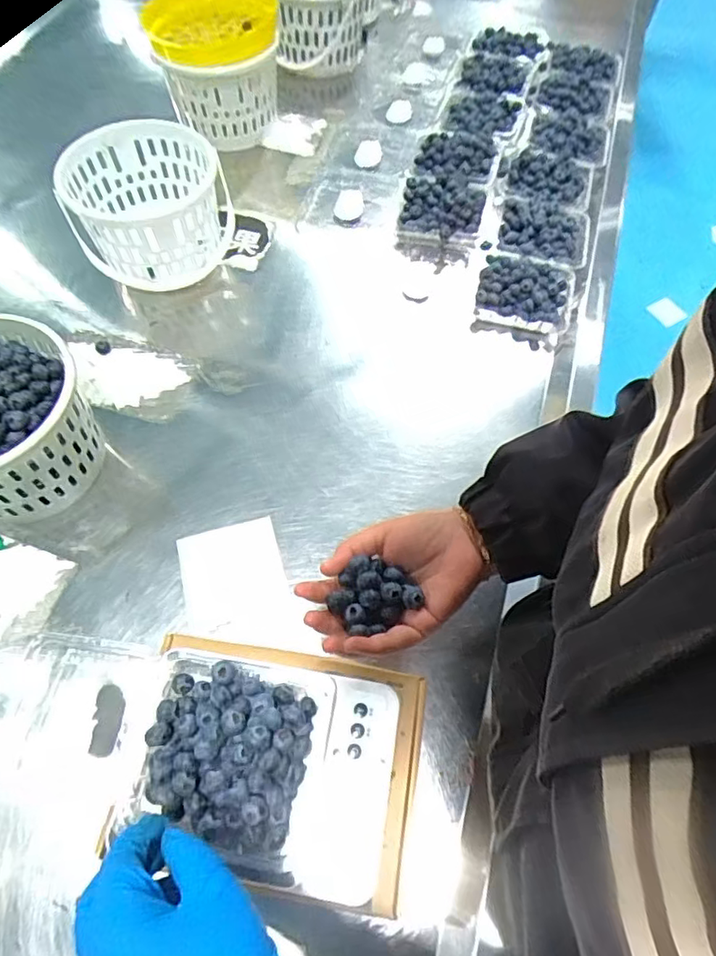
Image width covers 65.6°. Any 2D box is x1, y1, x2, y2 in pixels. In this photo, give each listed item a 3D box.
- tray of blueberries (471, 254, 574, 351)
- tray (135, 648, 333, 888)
[{"bbox_3d":[0.200,-0.219,0.674,0.118,0.045,0.109,12,62,7],"label":"tray of blueberries"},{"bbox_3d":[-0.087,0.186,0.383,0.114,0.062,0.114,13,62,8],"label":"tray"}]

